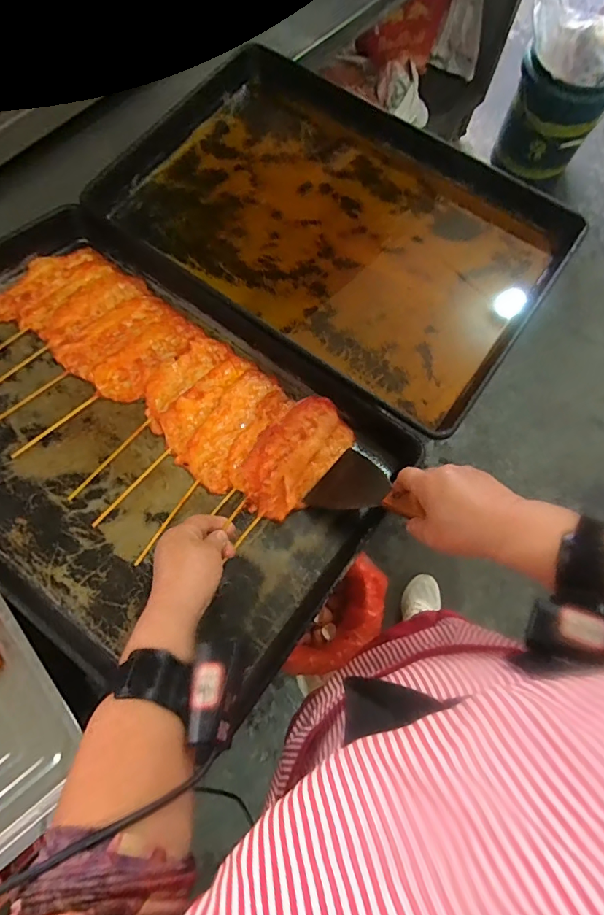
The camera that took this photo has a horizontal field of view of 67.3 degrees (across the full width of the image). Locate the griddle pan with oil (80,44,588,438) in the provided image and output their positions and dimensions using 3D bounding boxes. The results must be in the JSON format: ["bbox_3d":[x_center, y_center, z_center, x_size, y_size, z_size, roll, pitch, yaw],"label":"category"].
[{"bbox_3d":[0.040,-0.345,0.659,0.622,0.053,0.412,37,74,11],"label":"griddle pan with oil"}]

